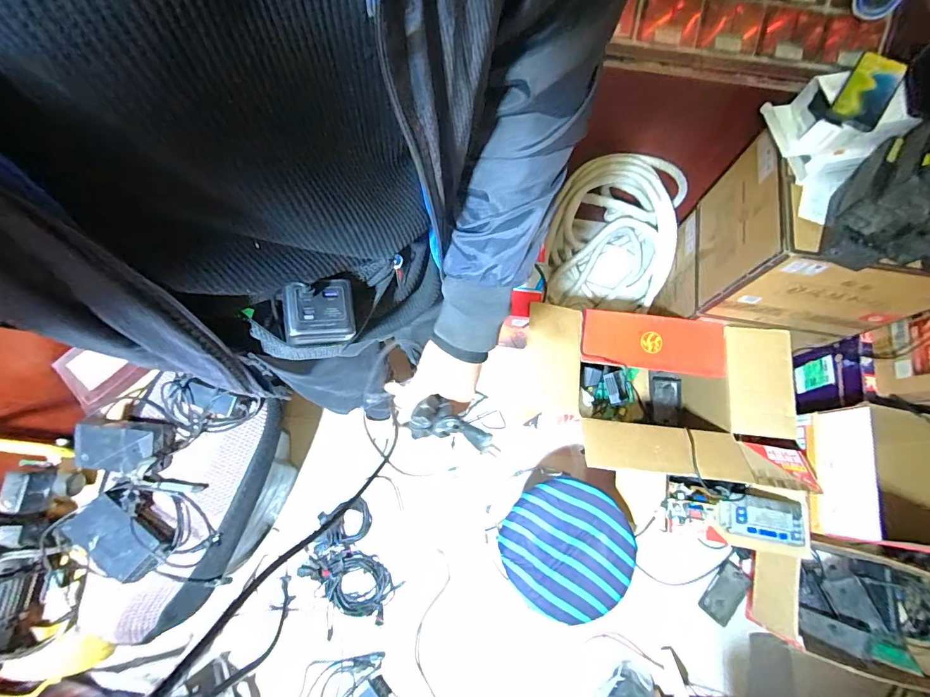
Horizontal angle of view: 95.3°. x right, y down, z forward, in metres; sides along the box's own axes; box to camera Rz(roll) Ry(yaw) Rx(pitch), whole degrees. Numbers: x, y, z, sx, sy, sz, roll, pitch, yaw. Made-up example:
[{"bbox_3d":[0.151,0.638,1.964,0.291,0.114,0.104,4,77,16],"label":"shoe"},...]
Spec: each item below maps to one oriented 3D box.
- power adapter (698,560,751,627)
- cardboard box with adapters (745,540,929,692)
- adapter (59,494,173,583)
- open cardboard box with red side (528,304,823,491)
[{"bbox_3d":[0.722,0.679,1.175,0.083,0.037,0.153,38,77,9],"label":"power adapter"},{"bbox_3d":[0.962,0.647,1.078,0.439,0.165,0.278,13,75,3],"label":"cardboard box with adapters"},{"bbox_3d":[-0.678,0.369,0.822,0.189,0.052,0.089,36,77,9],"label":"adapter"},{"bbox_3d":[0.489,0.133,1.156,0.628,0.343,0.401,6,75,1],"label":"open cardboard box with red side"}]

